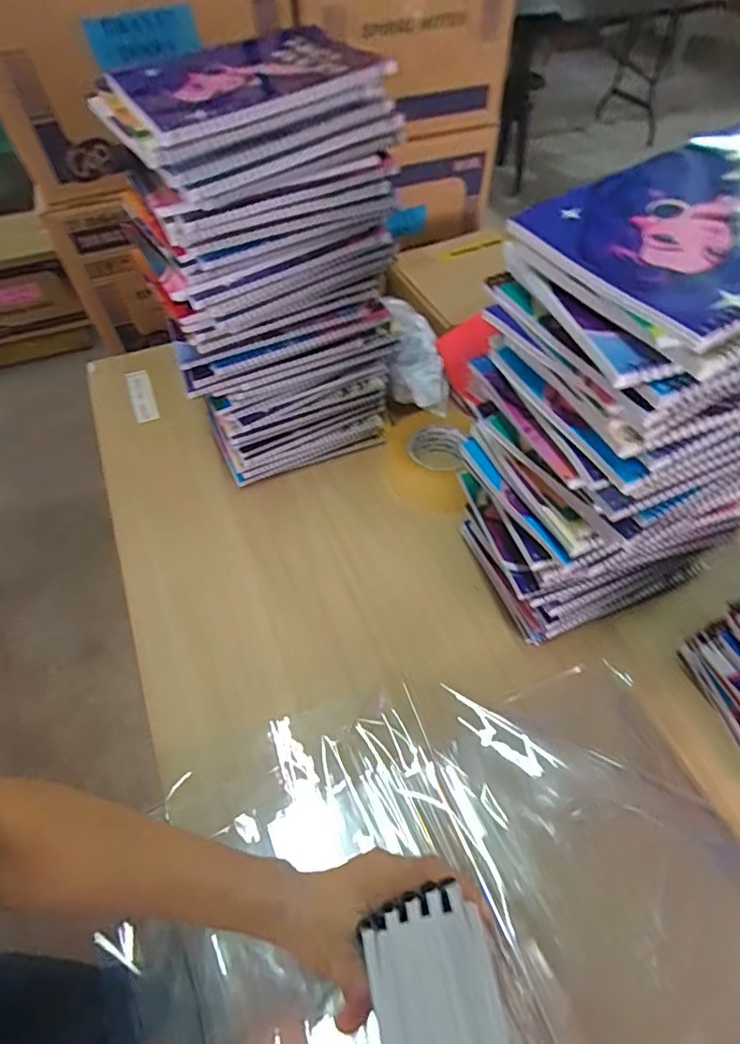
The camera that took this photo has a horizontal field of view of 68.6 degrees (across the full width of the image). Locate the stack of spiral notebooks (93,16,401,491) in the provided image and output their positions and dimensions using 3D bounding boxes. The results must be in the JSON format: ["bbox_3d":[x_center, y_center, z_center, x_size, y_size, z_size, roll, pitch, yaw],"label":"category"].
[{"bbox_3d":[-0.105,-0.234,0.575,0.225,0.379,0.159,-25,57,-16],"label":"stack of spiral notebooks"}]

